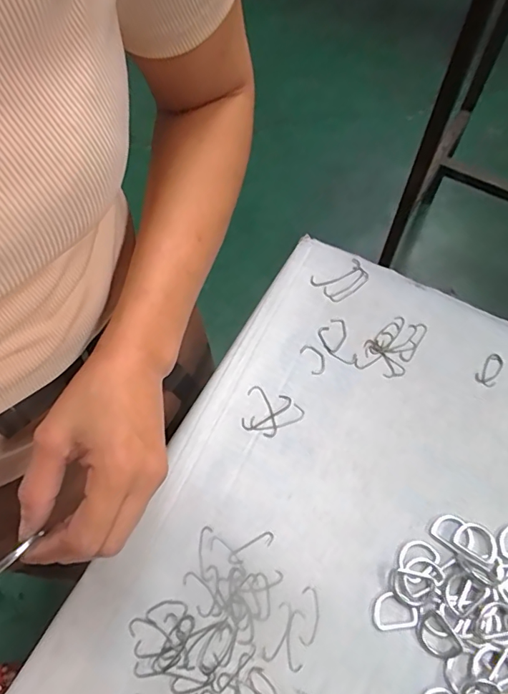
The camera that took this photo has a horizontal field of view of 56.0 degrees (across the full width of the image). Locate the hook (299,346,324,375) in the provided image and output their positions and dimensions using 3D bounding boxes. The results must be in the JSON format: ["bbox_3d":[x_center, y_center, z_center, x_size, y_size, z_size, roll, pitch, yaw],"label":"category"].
[{"bbox_3d":[0.058,0.011,0.460,0.019,0.004,0.031,-25,67,-8],"label":"hook"}]

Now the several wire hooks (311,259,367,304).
[{"bbox_3d":[0.089,-0.069,0.493,0.053,0.006,0.036,-28,67,-10],"label":"several wire hooks"}]

